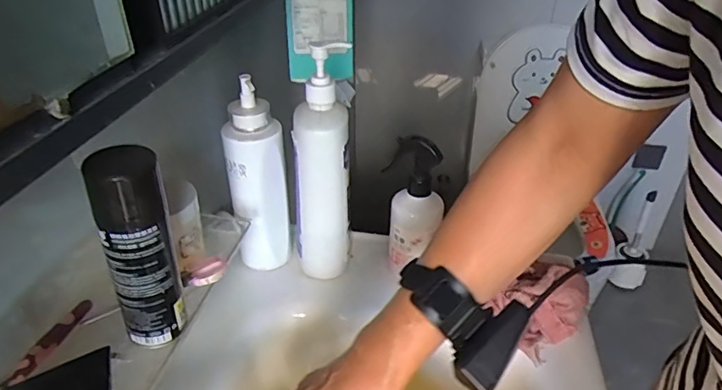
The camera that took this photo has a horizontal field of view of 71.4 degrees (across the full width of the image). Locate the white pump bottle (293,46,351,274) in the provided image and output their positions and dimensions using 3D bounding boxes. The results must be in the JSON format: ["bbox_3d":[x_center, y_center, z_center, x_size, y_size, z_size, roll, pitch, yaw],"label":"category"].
[{"bbox_3d":[-0.040,-0.016,0.543,0.061,0.274,0.055,-4,34,-7],"label":"white pump bottle"}]

